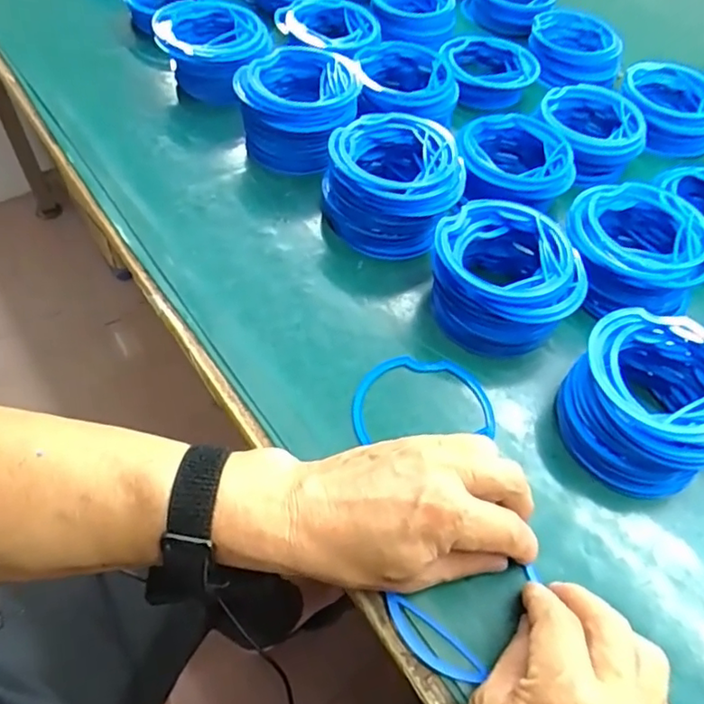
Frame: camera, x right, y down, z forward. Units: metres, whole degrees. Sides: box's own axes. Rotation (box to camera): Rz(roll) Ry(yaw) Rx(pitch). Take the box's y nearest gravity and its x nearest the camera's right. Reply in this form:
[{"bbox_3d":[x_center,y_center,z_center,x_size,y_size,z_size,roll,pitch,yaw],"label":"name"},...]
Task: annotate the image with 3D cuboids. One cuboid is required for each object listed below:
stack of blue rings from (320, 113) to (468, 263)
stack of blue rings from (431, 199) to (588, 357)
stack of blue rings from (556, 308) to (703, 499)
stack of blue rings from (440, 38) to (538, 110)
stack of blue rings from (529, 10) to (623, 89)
[{"bbox_3d":[0.032,-0.139,0.486,0.108,0.055,0.107,9,55,1],"label":"stack of blue rings"},{"bbox_3d":[0.110,-0.056,0.437,0.103,0.050,0.106,-5,56,-8],"label":"stack of blue rings"},{"bbox_3d":[0.196,0.030,0.387,0.105,0.047,0.116,34,59,18],"label":"stack of blue rings"},{"bbox_3d":[0.140,-0.300,0.634,0.097,0.040,0.088,-5,56,-8],"label":"stack of blue rings"},{"bbox_3d":[0.245,-0.338,0.667,0.094,0.040,0.109,2,55,-3],"label":"stack of blue rings"}]

